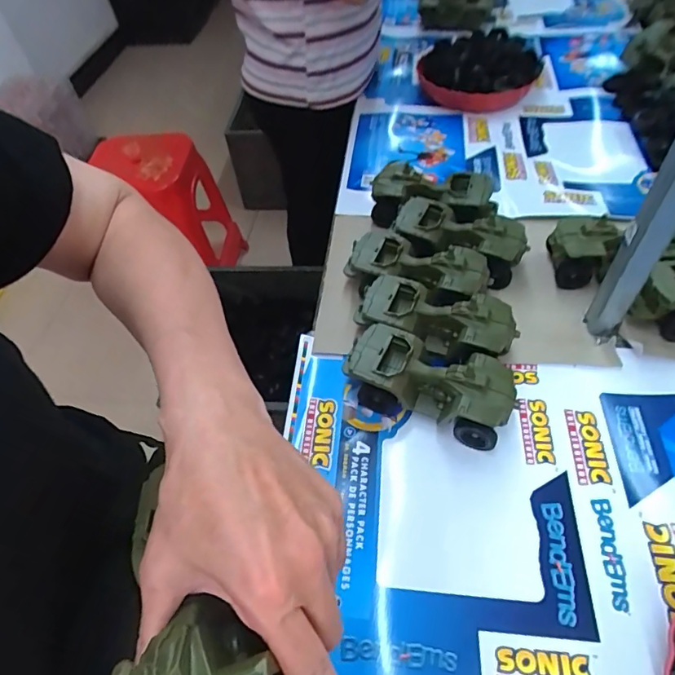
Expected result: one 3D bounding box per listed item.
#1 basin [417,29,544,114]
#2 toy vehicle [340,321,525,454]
[{"bbox_3d":[0.294,-0.566,0.999,0.226,0.113,0.208,29,60,25],"label":"basin"},{"bbox_3d":[0.102,0.051,0.538,0.175,0.082,0.077,18,56,18],"label":"toy vehicle"}]

